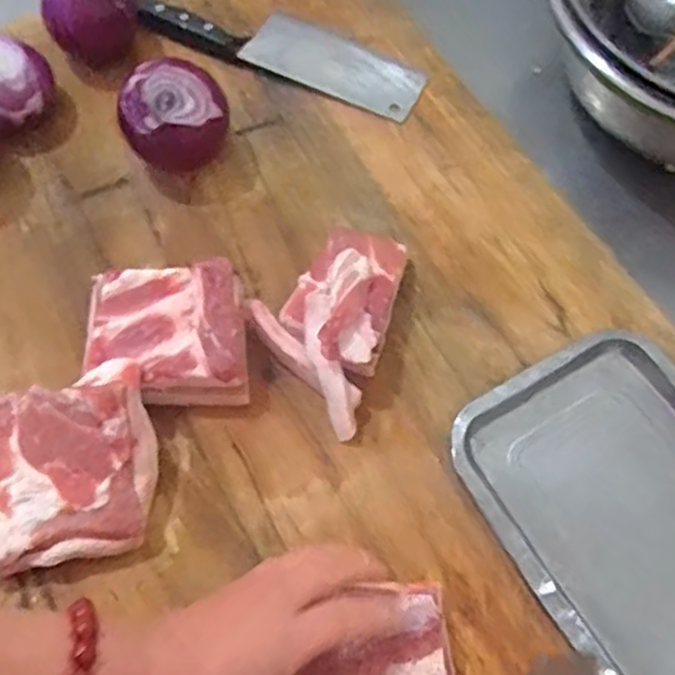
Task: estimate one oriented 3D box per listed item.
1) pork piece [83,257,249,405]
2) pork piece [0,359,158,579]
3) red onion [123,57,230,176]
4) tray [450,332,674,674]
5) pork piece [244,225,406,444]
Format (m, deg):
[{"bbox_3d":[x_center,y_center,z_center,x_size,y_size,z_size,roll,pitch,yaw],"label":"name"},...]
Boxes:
[{"bbox_3d":[-0.130,0.000,0.539,0.120,0.054,0.100,-4,63,-4],"label":"pork piece"},{"bbox_3d":[-0.188,0.088,0.483,0.121,0.067,0.126,-12,63,-7],"label":"pork piece"},{"bbox_3d":[-0.140,-0.190,0.616,0.089,0.082,0.077,-12,63,-8],"label":"red onion"},{"bbox_3d":[0.215,0.126,0.493,0.188,0.020,0.255,-30,67,-16],"label":"tray"},{"bbox_3d":[-0.012,-0.022,0.549,0.104,0.063,0.168,13,63,6],"label":"pork piece"}]

